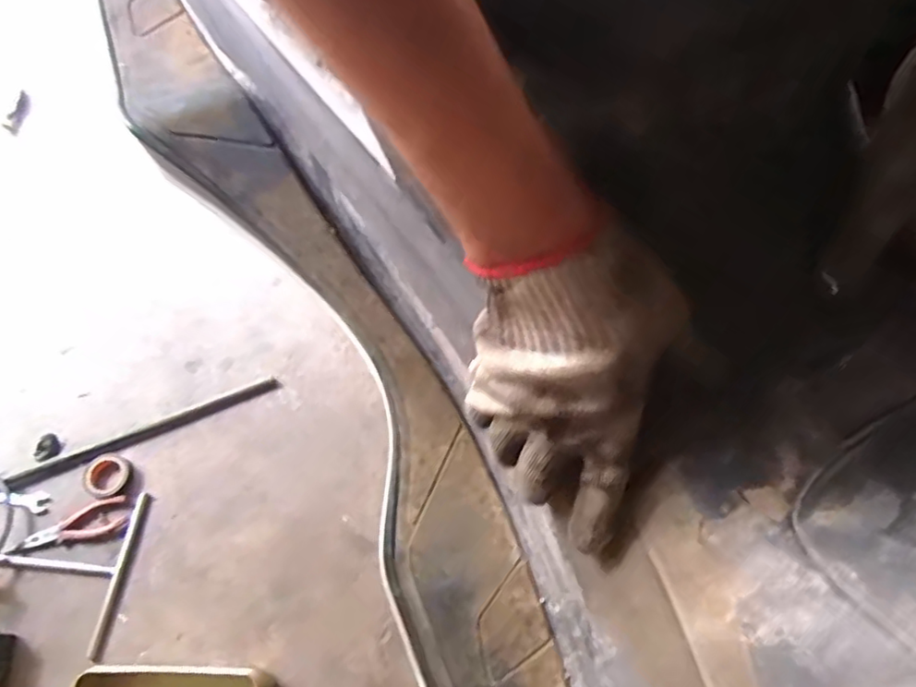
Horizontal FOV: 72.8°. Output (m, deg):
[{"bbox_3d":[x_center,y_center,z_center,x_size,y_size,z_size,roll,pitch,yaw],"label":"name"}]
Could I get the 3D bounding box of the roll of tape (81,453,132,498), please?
[{"bbox_3d":[-0.463,0.176,0.820,0.063,0.019,0.058,0,64,1],"label":"roll of tape"}]

